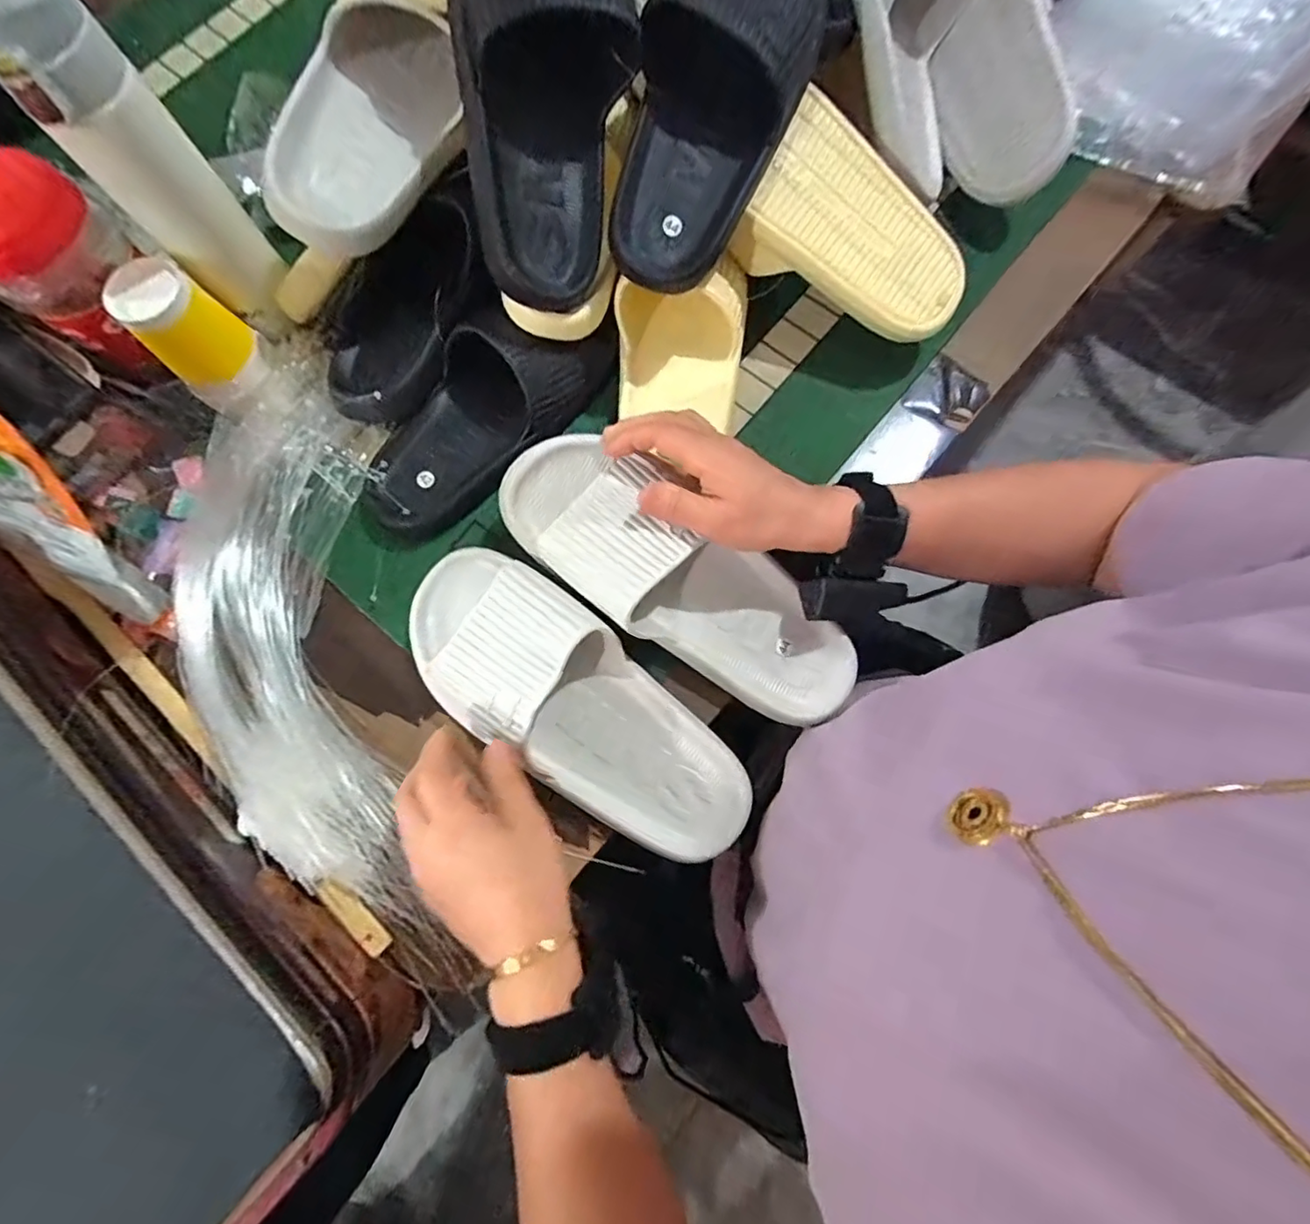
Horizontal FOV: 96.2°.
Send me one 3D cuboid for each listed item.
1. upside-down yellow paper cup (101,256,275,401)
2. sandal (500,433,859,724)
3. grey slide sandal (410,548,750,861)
[{"bbox_3d":[-0.350,-0.213,0.446,0.079,0.078,0.068,36,79,8],"label":"upside-down yellow paper cup"},{"bbox_3d":[0.019,-0.025,0.418,0.281,0.067,0.103,35,78,-4],"label":"sandal"},{"bbox_3d":[-0.058,0.066,0.404,0.278,0.061,0.110,40,79,2],"label":"grey slide sandal"}]

